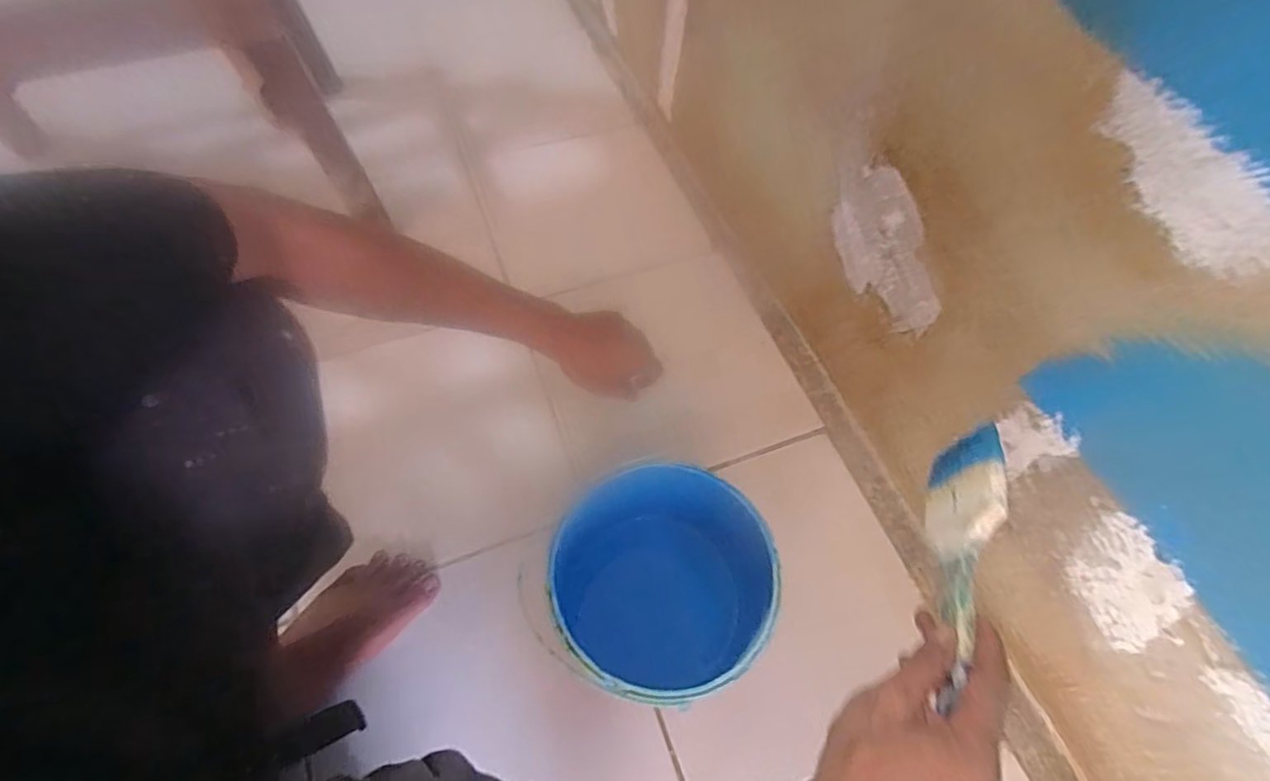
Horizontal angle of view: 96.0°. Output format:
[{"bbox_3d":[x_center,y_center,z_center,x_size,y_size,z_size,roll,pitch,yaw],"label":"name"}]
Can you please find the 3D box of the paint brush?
[{"bbox_3d":[0.226,0.117,0.398,0.024,0.065,0.192,19,59,10],"label":"paint brush"}]

